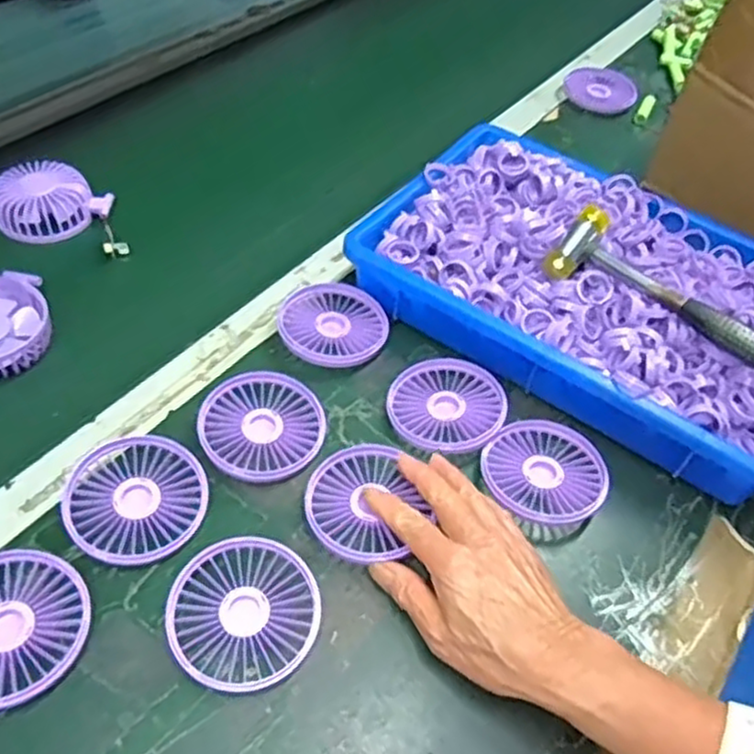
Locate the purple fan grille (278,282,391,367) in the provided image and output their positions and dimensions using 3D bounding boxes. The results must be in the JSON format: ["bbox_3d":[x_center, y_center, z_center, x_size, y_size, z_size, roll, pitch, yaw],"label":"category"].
[{"bbox_3d":[-0.036,-0.043,0.588,0.086,0.019,0.085,3,49,-4],"label":"purple fan grille"}]

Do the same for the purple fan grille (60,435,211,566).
[{"bbox_3d":[-0.157,0.079,0.474,0.086,0.017,0.086,3,49,-4],"label":"purple fan grille"}]

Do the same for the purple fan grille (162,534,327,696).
[{"bbox_3d":[-0.079,0.141,0.434,0.085,0.016,0.086,3,49,-4],"label":"purple fan grille"}]

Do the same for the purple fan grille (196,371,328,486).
[{"bbox_3d":[-0.084,0.034,0.521,0.086,0.014,0.088,3,49,-4],"label":"purple fan grille"}]

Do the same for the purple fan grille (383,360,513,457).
[{"bbox_3d":[0.052,0.021,0.546,0.086,0.012,0.087,39,56,24],"label":"purple fan grille"}]

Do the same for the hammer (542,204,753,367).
[{"bbox_3d":[0.236,-0.045,0.524,0.238,0.040,0.051,36,55,22],"label":"hammer"}]

